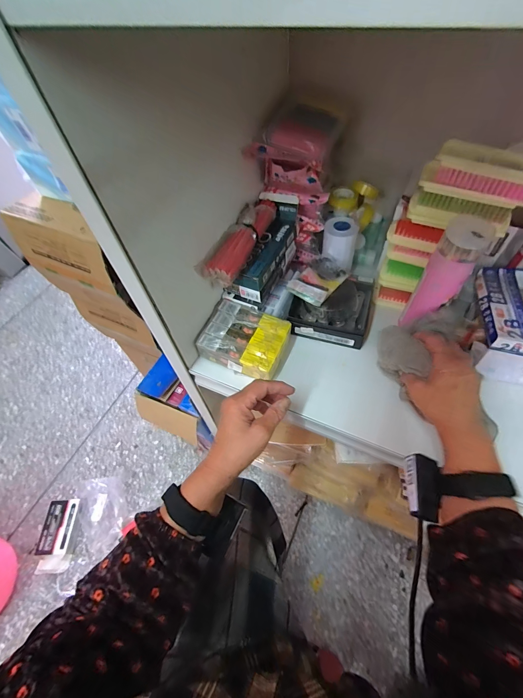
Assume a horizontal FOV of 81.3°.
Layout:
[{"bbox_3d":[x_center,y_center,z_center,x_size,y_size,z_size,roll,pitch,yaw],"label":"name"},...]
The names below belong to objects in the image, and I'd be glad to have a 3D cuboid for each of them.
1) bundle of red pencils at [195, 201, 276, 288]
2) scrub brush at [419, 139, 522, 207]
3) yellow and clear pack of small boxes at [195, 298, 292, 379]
[{"bbox_3d":[-0.032,-0.174,0.486,0.045,0.050,0.183,21,60,18],"label":"bundle of red pencils"},{"bbox_3d":[0.287,-0.227,0.394,0.138,0.041,0.056,23,61,19],"label":"scrub brush"},{"bbox_3d":[-0.025,-0.017,0.504,0.134,0.041,0.104,19,59,17],"label":"yellow and clear pack of small boxes"}]

